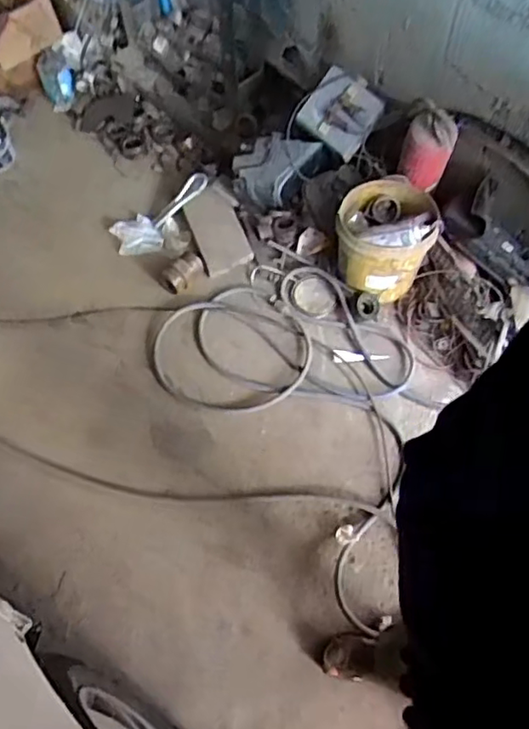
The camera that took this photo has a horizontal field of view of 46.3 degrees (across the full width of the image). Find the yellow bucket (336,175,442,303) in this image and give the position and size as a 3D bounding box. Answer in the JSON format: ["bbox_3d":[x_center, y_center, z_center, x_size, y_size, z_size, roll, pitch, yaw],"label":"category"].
[{"bbox_3d":[0.339,-0.367,1.733,0.258,0.266,0.262,-1,59,2],"label":"yellow bucket"}]

